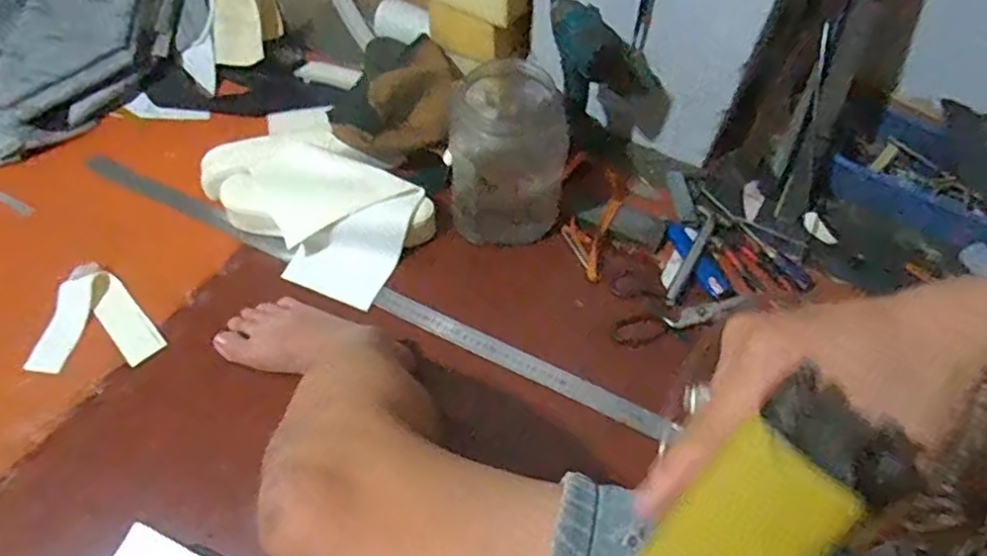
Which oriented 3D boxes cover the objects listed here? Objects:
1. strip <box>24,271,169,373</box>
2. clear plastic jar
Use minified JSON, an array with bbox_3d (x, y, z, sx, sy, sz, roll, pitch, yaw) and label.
[{"bbox_3d":[-0.496,0.053,0.829,0.155,0.028,0.140,-2,55,-3],"label":"strip"},{"bbox_3d":[0.023,-0.169,0.878,0.148,0.198,0.171,8,55,4],"label":"clear plastic jar"}]

